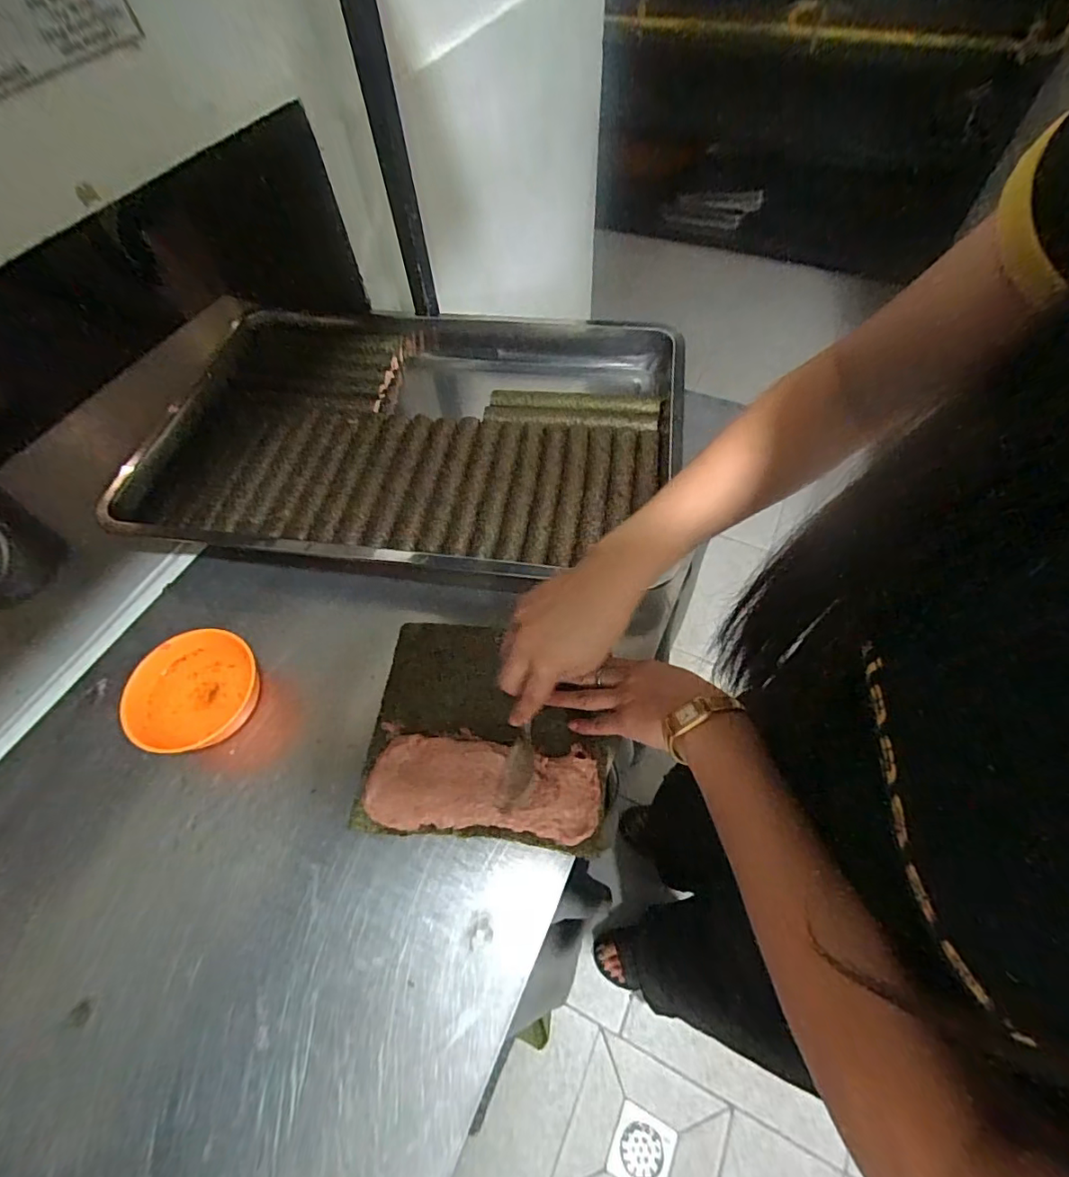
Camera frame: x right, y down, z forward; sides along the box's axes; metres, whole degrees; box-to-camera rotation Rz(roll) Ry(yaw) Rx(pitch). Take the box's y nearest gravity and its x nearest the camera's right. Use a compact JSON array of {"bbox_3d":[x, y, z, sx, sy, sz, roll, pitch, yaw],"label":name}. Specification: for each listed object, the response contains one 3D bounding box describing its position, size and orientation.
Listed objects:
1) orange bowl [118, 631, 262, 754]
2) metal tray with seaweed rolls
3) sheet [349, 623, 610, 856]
[{"bbox_3d":[-0.291,0.092,0.457,0.100,0.047,0.109,-1,58,2],"label":"orange bowl"},{"bbox_3d":[-0.143,-0.185,0.621,0.607,0.056,0.405,5,58,6],"label":"metal tray with seaweed rolls"},{"bbox_3d":[-0.040,0.115,0.447,0.191,0.013,0.177,4,58,5],"label":"sheet"}]

